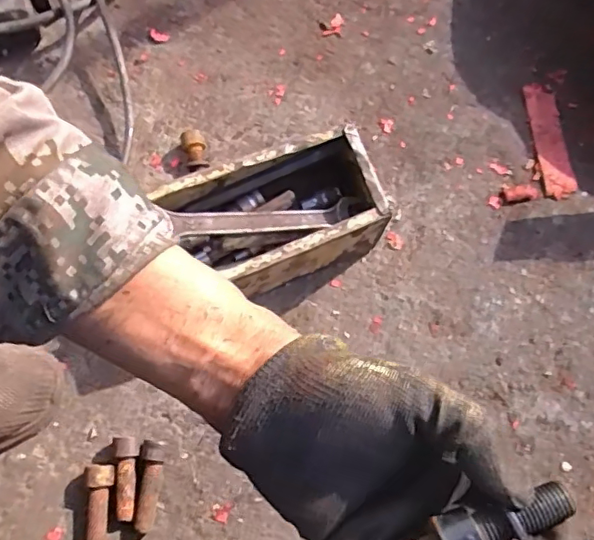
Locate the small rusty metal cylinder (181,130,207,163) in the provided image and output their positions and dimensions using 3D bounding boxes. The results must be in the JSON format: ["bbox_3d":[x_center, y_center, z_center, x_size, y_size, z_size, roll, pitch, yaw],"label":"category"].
[{"bbox_3d":[-0.104,-0.124,0.567,0.022,0.025,0.029,-15,71,-8],"label":"small rusty metal cylinder"}]

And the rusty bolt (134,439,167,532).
[{"bbox_3d":[-0.120,0.176,0.454,0.019,0.024,0.066,7,69,0],"label":"rusty bolt"}]

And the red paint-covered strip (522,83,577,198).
[{"bbox_3d":[0.272,-0.144,0.604,0.037,0.008,0.137,-5,70,-5],"label":"red paint-covered strip"}]

